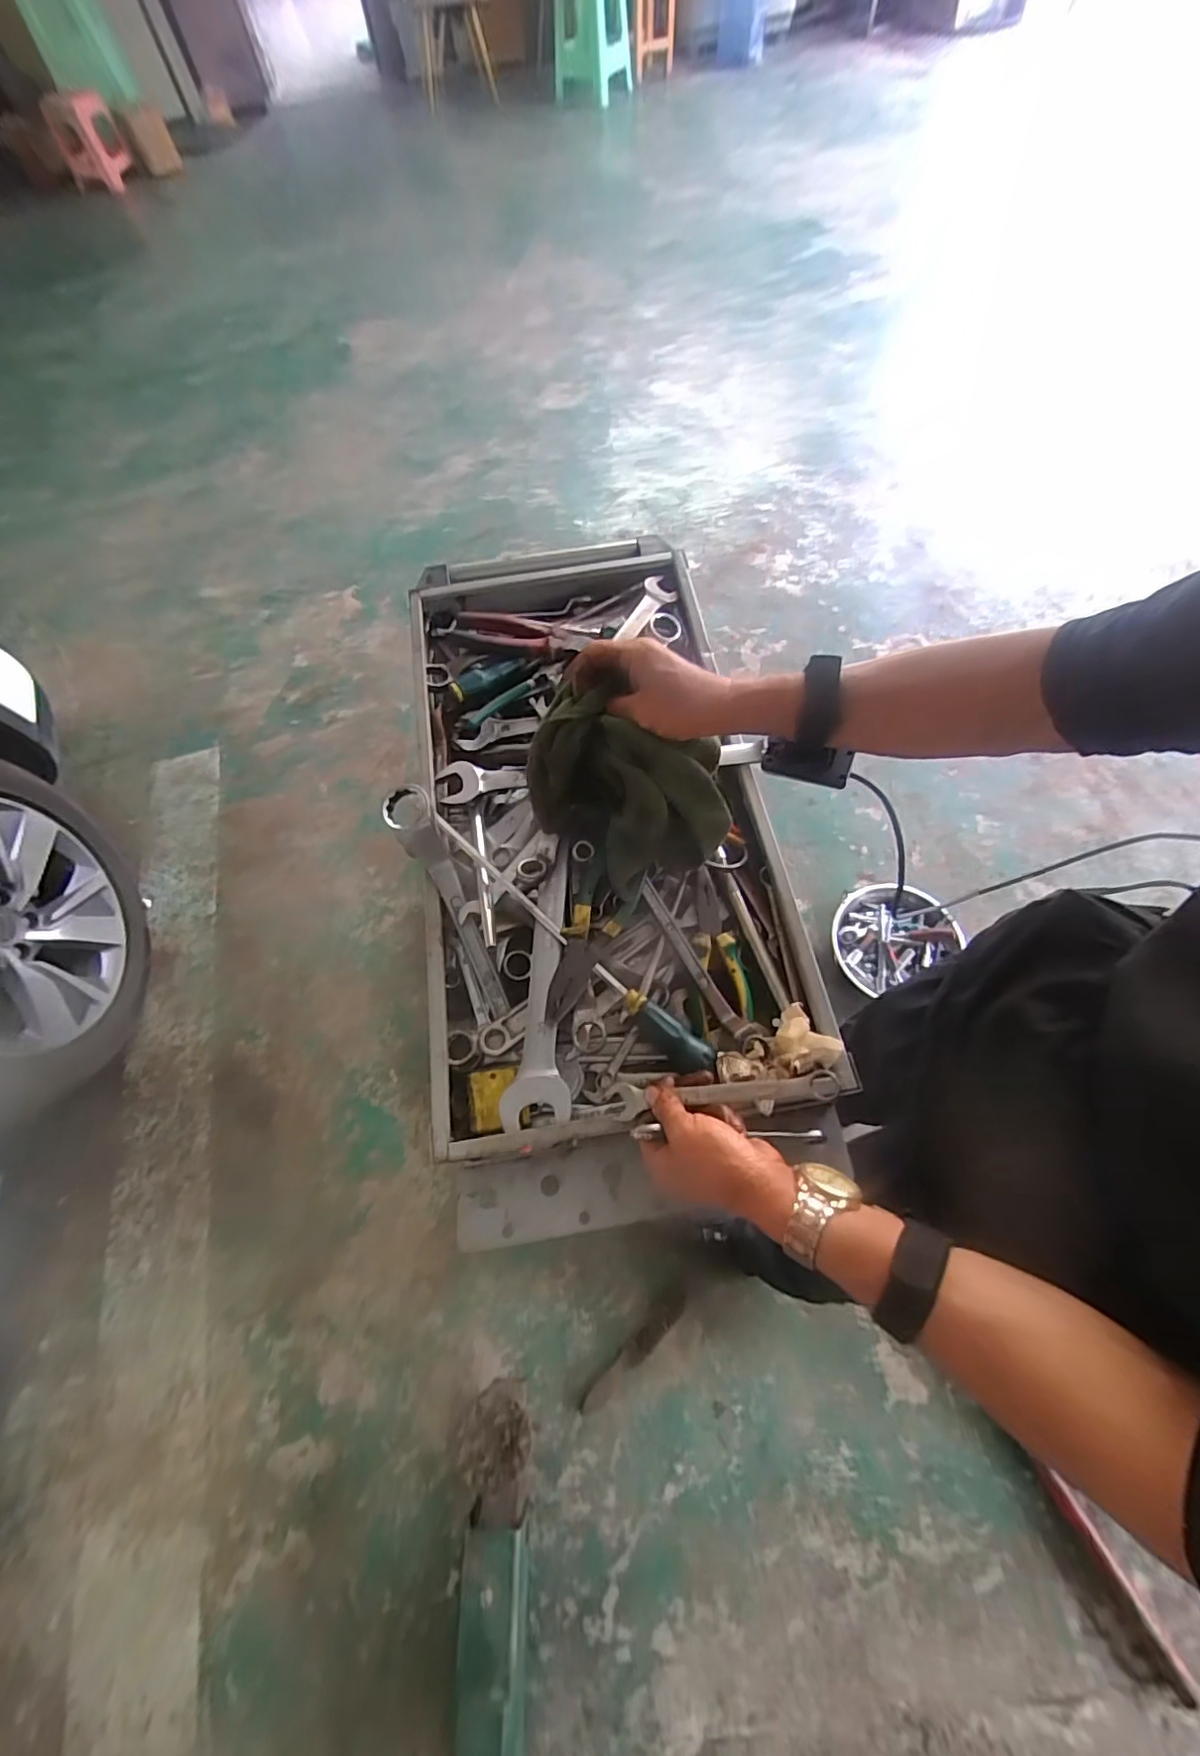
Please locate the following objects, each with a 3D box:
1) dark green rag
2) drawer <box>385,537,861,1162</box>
[{"bbox_3d":[0.021,-0.068,0.477,0.167,0.129,0.094,25,70,12],"label":"dark green rag"},{"bbox_3d":[-0.024,-0.105,0.611,0.364,0.078,0.700,-11,66,-1],"label":"drawer"}]

